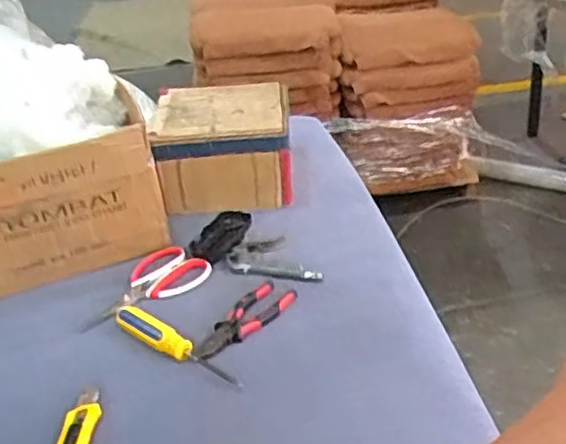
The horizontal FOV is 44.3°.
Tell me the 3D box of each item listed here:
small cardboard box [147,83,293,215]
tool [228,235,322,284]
[{"bbox_3d":[-0.094,-0.128,1.122,0.215,0.132,0.191,-6,31,0],"label":"small cardboard box"},{"bbox_3d":[-0.006,0.050,0.944,0.142,0.010,0.088,7,33,20],"label":"tool"}]

